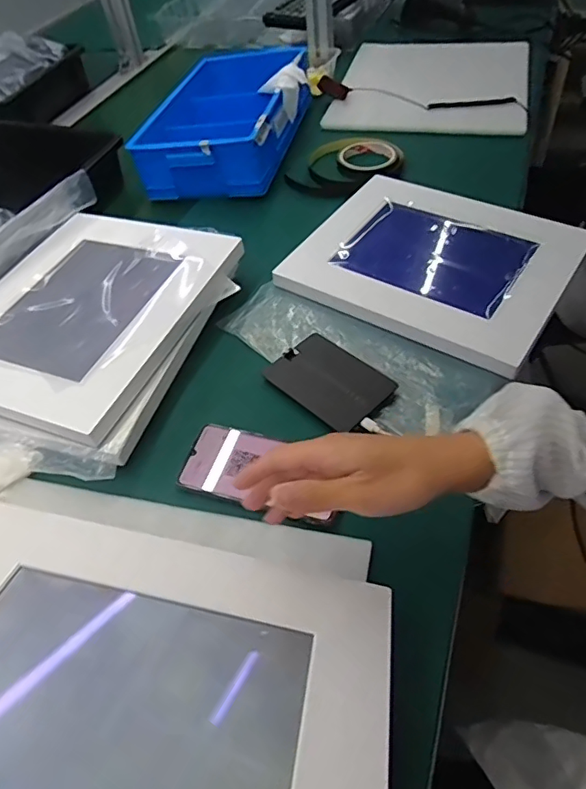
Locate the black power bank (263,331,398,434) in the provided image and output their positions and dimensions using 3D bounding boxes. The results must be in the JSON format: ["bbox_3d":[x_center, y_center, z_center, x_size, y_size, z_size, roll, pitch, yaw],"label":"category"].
[{"bbox_3d":[0.037,-0.015,0.564,0.121,0.010,0.084,35,62,30],"label":"black power bank"}]

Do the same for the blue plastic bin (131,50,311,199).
[{"bbox_3d":[-0.101,-0.451,0.884,0.220,0.089,0.343,7,51,12],"label":"blue plastic bin"}]

